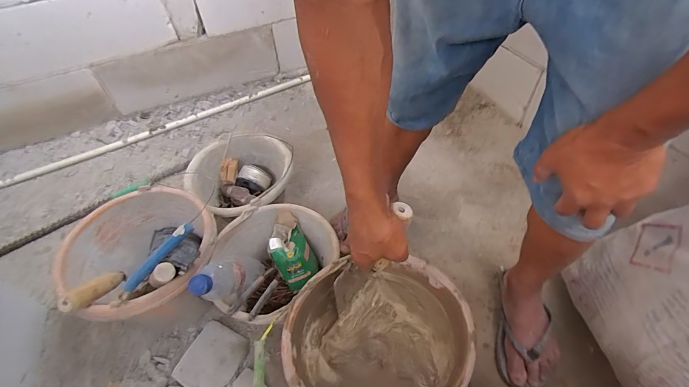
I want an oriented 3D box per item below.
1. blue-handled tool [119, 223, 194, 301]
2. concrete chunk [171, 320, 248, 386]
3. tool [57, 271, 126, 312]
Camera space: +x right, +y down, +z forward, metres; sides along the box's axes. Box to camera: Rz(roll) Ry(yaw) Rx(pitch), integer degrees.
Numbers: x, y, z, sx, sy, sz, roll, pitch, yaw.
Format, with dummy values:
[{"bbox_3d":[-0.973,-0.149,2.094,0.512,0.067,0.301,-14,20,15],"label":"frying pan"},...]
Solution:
[{"bbox_3d":[-0.309,0.108,0.571,0.017,0.025,0.150,31,72,28],"label":"blue-handled tool"},{"bbox_3d":[-0.249,0.313,0.664,0.097,0.019,0.118,29,42,0],"label":"concrete chunk"},{"bbox_3d":[-0.421,0.163,0.590,0.025,0.033,0.126,1,7,5],"label":"tool"}]

